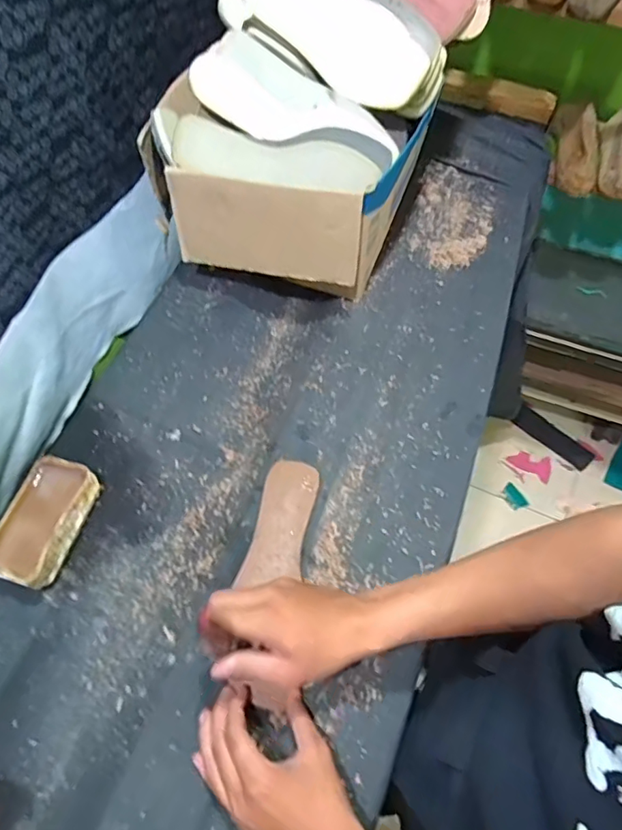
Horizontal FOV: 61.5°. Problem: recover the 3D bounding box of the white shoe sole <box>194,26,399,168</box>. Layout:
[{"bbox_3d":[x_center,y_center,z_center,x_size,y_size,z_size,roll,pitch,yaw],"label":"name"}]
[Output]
[{"bbox_3d":[-0.011,-0.355,0.603,0.240,0.056,0.087,22,63,-4],"label":"white shoe sole"}]

